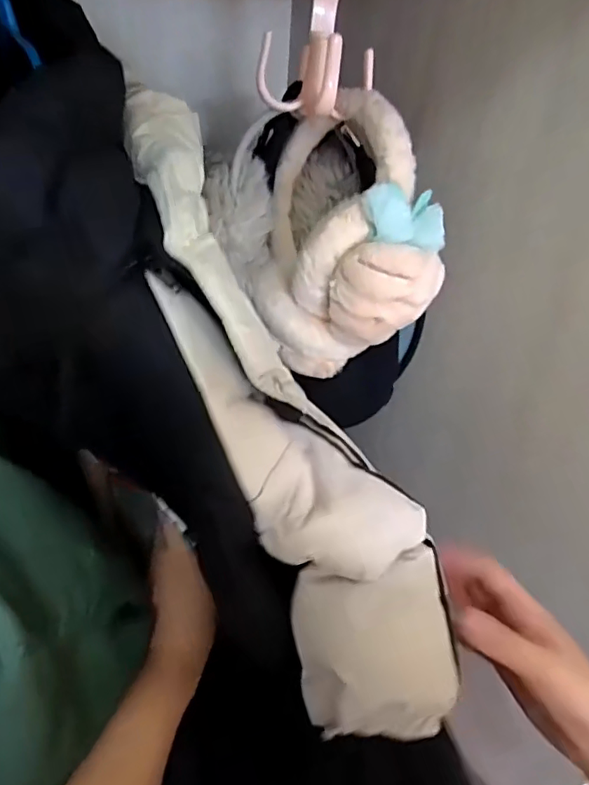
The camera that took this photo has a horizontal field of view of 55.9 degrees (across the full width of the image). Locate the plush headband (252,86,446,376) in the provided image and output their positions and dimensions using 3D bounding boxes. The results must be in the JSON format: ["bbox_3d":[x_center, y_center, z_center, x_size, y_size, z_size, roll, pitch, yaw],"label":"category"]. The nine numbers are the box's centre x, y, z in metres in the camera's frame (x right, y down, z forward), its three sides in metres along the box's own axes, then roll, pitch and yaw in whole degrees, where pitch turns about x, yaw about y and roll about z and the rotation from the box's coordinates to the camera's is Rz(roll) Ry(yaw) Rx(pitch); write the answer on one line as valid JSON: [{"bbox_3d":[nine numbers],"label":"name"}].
[{"bbox_3d":[0.037,-0.114,0.419,0.120,0.184,0.151,2,33,-4],"label":"plush headband"}]

